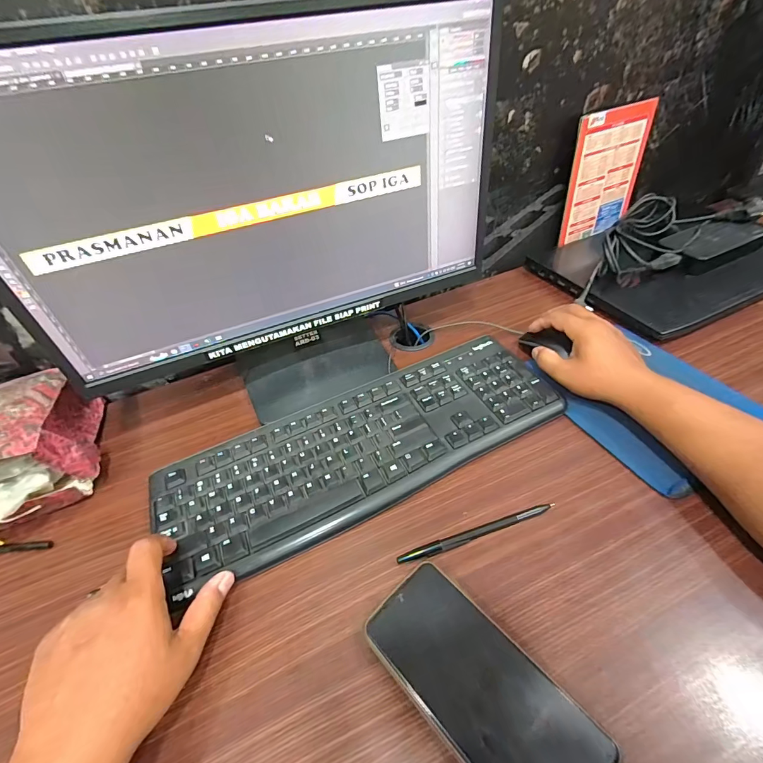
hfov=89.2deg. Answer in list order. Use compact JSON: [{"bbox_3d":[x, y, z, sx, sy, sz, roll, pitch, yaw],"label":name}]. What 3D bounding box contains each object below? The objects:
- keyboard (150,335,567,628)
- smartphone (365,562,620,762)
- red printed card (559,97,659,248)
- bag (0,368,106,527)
[{"bbox_3d":[-0.016,0.066,0.421,0.421,0.017,0.152,-23,47,-15],"label":"keyboard"},{"bbox_3d":[0.066,0.211,0.269,0.076,0.015,0.163,-37,51,-26],"label":"smartphone"},{"bbox_3d":[0.378,-0.341,0.641,0.164,0.189,0.011,-22,43,-11],"label":"red printed card"},{"bbox_3d":[-0.402,0.083,0.413,0.160,0.095,0.176,-25,47,-16],"label":"bag"}]

